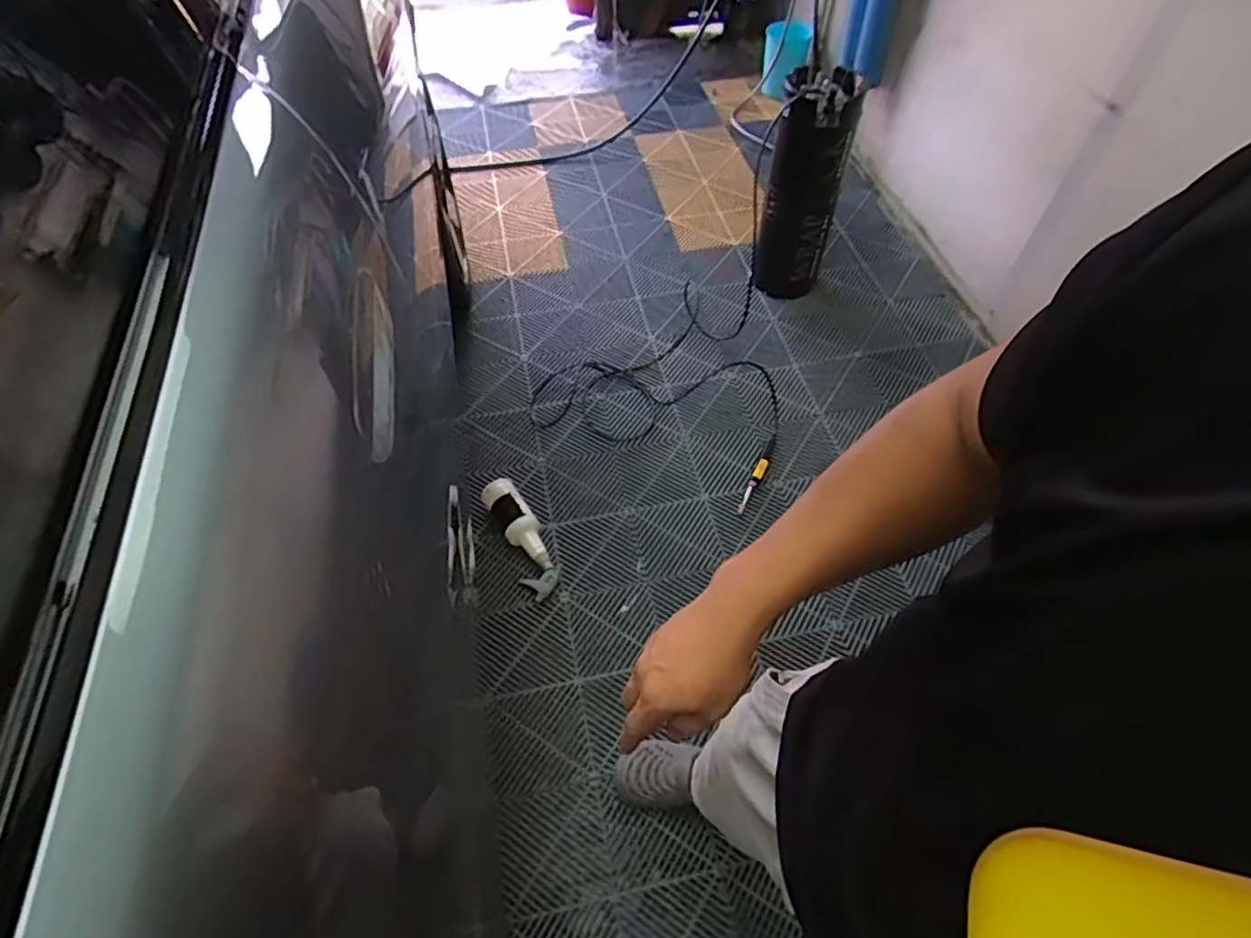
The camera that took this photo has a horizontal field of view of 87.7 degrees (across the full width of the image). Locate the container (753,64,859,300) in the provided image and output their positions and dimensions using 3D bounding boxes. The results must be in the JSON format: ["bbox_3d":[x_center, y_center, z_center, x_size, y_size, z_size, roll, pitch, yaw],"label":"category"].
[{"bbox_3d":[0.478,-0.751,1.770,0.184,0.544,0.204,17,57,11],"label":"container"}]

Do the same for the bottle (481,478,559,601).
[{"bbox_3d":[-0.241,0.157,1.522,0.097,0.062,0.310,-25,59,-16],"label":"bottle"}]

